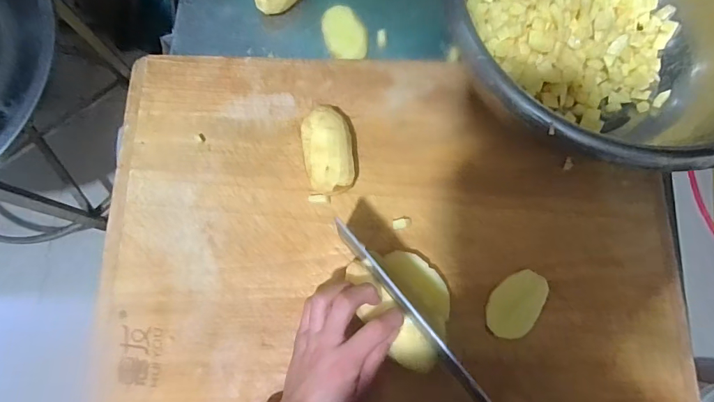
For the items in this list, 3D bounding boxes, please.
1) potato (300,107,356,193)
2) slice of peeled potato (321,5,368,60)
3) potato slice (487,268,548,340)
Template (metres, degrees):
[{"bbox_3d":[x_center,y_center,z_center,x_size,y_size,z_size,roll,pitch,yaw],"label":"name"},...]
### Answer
[{"bbox_3d":[-0.029,-0.050,0.432,0.047,0.042,0.079,-8,77,-3],"label":"potato"},{"bbox_3d":[-0.015,-0.199,0.503,0.046,0.015,0.069,-19,78,-5],"label":"slice of peeled potato"},{"bbox_3d":[0.154,0.099,0.410,0.044,0.006,0.069,33,78,7],"label":"potato slice"}]

